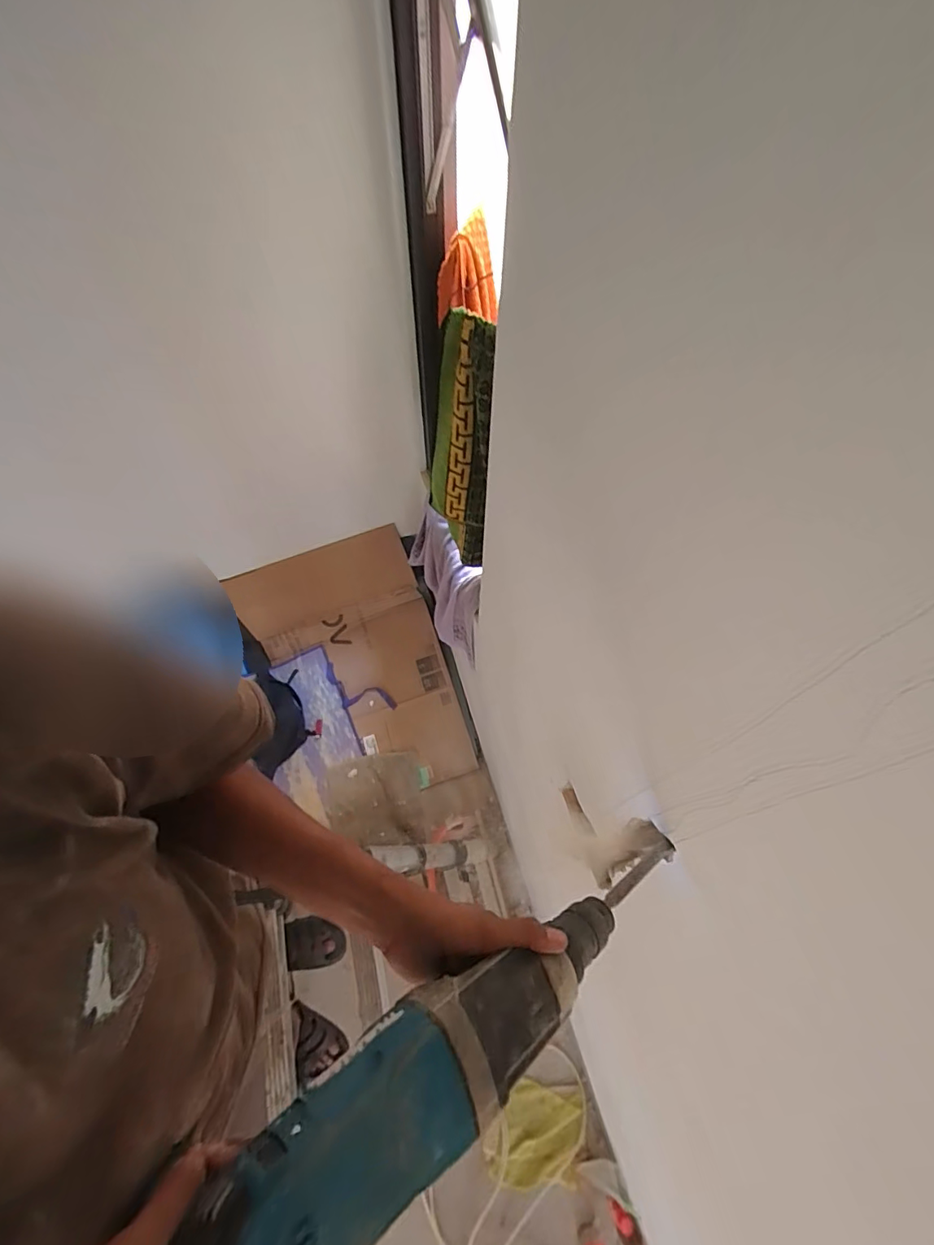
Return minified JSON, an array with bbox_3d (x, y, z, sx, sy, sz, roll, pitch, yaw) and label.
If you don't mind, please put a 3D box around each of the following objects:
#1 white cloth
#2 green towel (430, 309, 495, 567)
[{"bbox_3d":[-0.077,-0.140,1.663,0.129,0.398,0.532,-23,62,-13],"label":"white cloth"},{"bbox_3d":[-0.016,-0.348,1.124,0.181,0.662,0.067,38,66,20],"label":"green towel"}]

